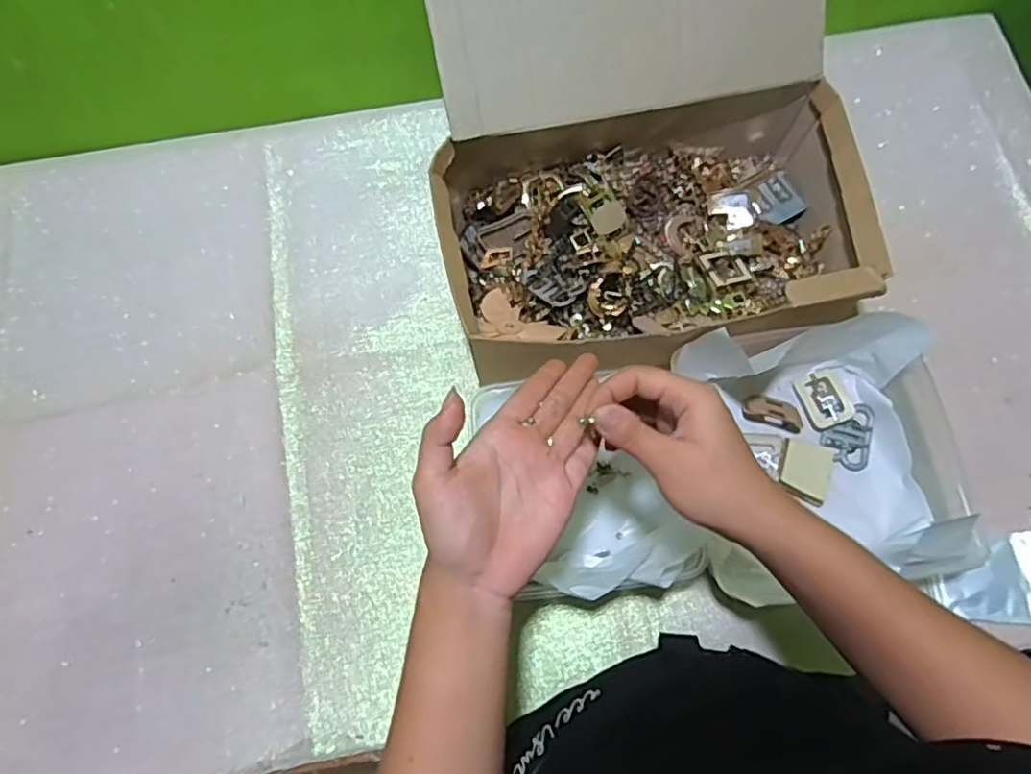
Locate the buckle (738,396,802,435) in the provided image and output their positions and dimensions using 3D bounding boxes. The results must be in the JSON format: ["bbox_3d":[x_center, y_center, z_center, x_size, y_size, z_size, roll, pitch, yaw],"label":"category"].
[{"bbox_3d":[0.220,0.020,0.548,0.052,0.012,0.025,17,72,7],"label":"buckle"}]

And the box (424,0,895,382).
[{"bbox_3d":[0.103,-0.206,0.520,0.332,0.225,0.347,-5,71,-1],"label":"box"}]

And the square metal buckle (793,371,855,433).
[{"bbox_3d":[0.263,0.011,0.549,0.037,0.007,0.046,-28,66,20],"label":"square metal buckle"}]

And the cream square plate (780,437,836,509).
[{"bbox_3d":[0.239,0.070,0.531,0.039,0.012,0.050,19,72,8],"label":"cream square plate"}]

